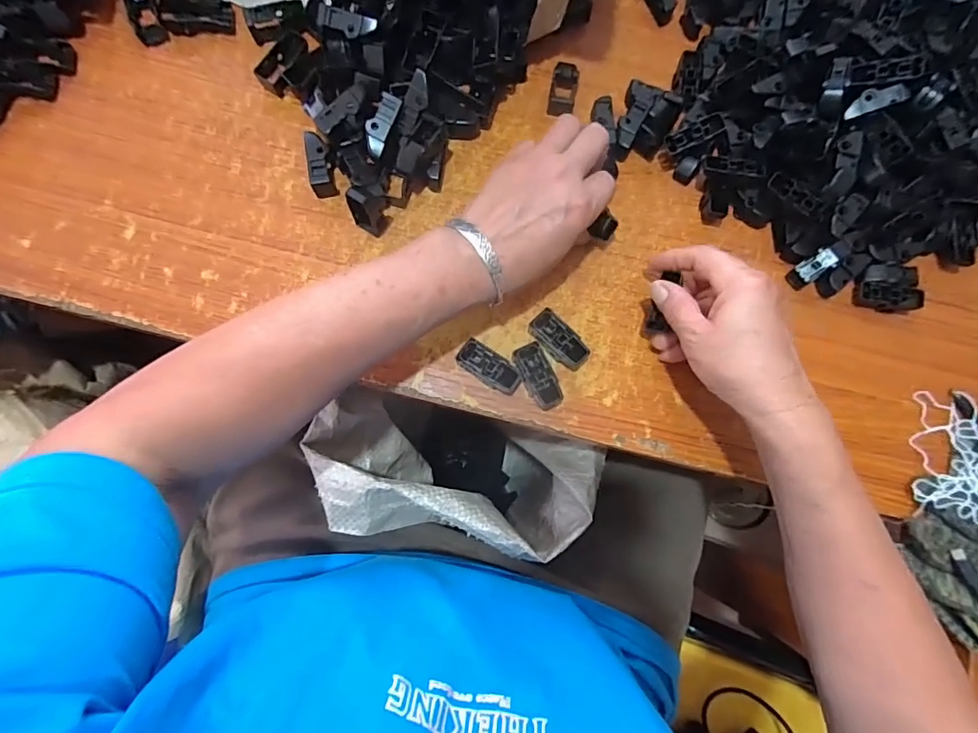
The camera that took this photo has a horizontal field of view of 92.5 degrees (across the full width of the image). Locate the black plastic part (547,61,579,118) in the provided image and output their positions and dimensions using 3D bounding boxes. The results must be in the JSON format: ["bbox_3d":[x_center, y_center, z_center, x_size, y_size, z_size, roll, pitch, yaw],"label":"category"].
[{"bbox_3d":[0.066,-0.241,0.407,0.023,0.017,0.040,8,81,-1],"label":"black plastic part"}]

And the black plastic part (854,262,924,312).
[{"bbox_3d":[0.327,-0.065,0.386,0.042,0.023,0.038,8,81,-1],"label":"black plastic part"}]

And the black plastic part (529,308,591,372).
[{"bbox_3d":[0.055,-0.019,0.371,0.024,0.021,0.052,-44,85,-8],"label":"black plastic part"}]

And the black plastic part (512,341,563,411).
[{"bbox_3d":[0.039,0.008,0.364,0.023,0.018,0.051,-29,83,-7],"label":"black plastic part"}]

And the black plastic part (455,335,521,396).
[{"bbox_3d":[0.000,0.002,0.365,0.051,0.017,0.024,34,81,3],"label":"black plastic part"}]

